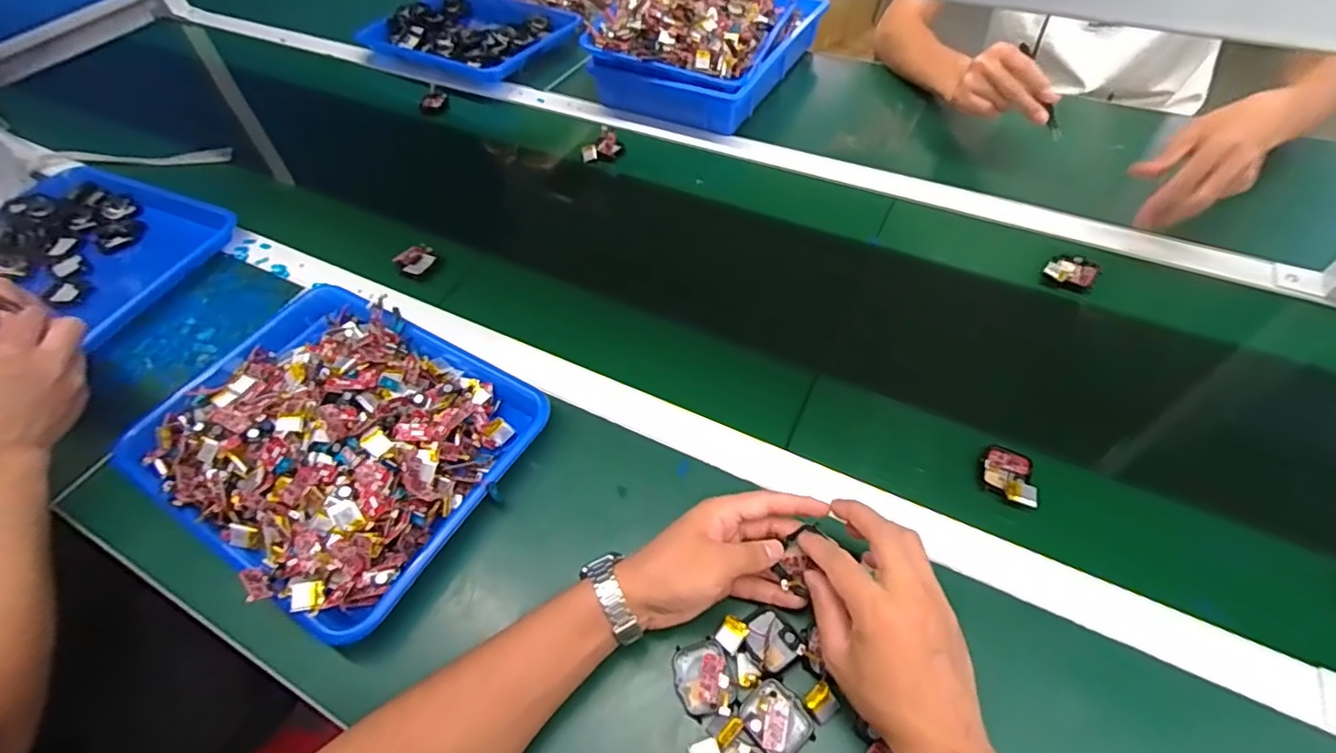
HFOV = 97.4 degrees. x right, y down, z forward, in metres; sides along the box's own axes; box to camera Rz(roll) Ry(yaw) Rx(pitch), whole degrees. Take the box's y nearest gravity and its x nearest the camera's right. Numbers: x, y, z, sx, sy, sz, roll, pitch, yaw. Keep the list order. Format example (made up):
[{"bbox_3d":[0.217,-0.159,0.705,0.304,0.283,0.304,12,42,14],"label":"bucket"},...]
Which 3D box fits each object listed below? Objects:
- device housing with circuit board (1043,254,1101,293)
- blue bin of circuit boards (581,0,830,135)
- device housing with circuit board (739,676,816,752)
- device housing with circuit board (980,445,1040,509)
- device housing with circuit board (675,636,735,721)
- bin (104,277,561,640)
[{"bbox_3d":[0.435,-0.112,0.633,0.049,0.011,0.045,32,61,24],"label":"device housing with circuit board"},{"bbox_3d":[0.062,-0.519,0.893,0.248,0.109,0.325,23,58,19],"label":"blue bin of circuit boards"},{"bbox_3d":[0.074,0.231,0.395,0.039,0.010,0.044,-38,60,-22],"label":"device housing with circuit board"},{"bbox_3d":[0.288,0.082,0.494,0.042,0.010,0.054,16,56,15],"label":"device housing with circuit board"},{"bbox_3d":[0.026,0.209,0.411,0.040,0.016,0.048,0,54,4],"label":"device housing with circuit board"},{"bbox_3d":[-0.307,0.040,0.528,0.338,0.061,0.262,23,58,19],"label":"bin"}]

